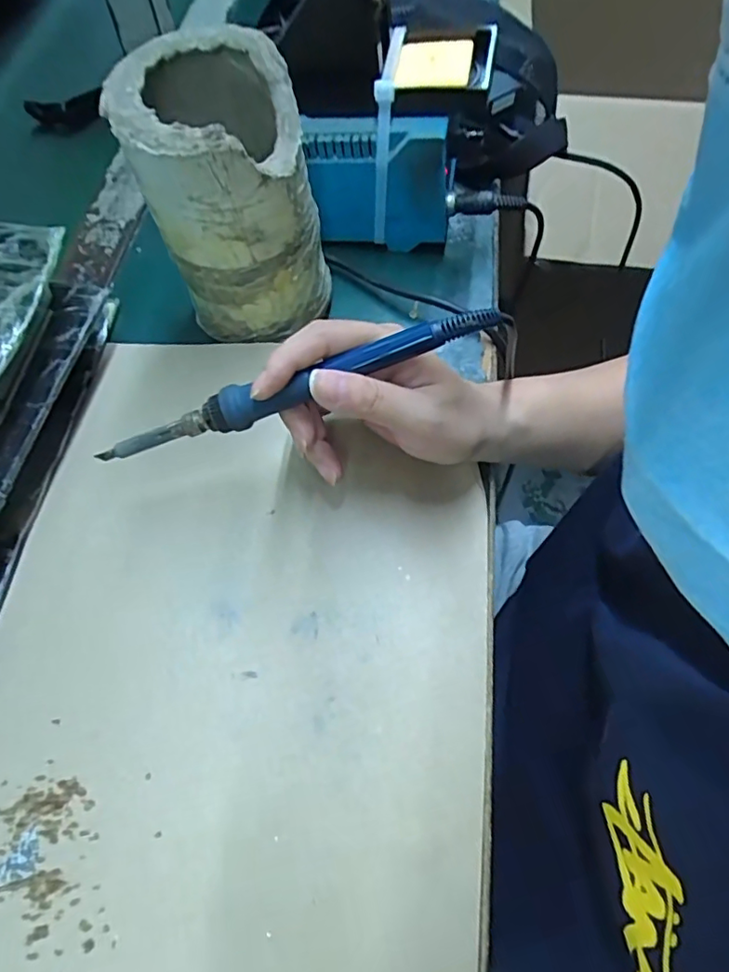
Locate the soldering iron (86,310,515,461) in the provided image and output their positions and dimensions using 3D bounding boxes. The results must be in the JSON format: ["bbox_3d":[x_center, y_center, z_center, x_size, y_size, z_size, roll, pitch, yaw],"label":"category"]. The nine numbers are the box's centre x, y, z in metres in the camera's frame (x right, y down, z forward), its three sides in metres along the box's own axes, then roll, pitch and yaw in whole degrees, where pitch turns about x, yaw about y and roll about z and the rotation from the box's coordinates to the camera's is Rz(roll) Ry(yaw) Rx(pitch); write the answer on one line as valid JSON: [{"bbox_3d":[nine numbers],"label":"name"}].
[{"bbox_3d":[-0.039,-0.048,0.283,0.212,0.015,0.016,-18,62,9],"label":"soldering iron"}]

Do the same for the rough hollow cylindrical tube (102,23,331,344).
[{"bbox_3d":[-0.079,-0.170,0.358,0.092,0.153,0.096,-1,62,1],"label":"rough hollow cylindrical tube"}]

